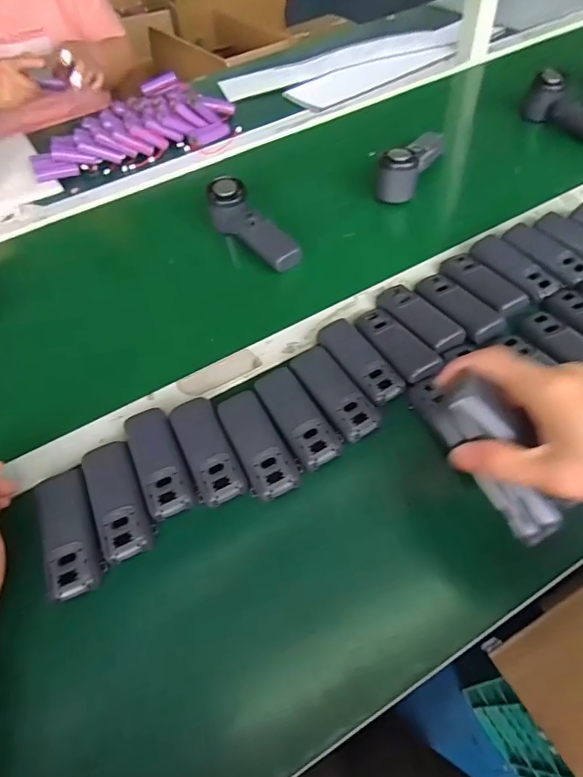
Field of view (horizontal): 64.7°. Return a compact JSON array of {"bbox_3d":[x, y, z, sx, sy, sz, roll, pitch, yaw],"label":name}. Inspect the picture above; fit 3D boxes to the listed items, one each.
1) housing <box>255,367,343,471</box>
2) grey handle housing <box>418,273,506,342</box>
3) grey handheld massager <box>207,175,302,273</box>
[{"bbox_3d":[0.007,0.027,0.438,0.042,0.019,0.107,-25,57,-14],"label":"housing"},{"bbox_3d":[0.178,-0.090,0.497,0.040,0.016,0.108,-28,57,-16],"label":"grey handle housing"},{"bbox_3d":[-0.049,-0.208,0.601,0.059,0.039,0.161,-36,73,-21],"label":"grey handheld massager"}]

